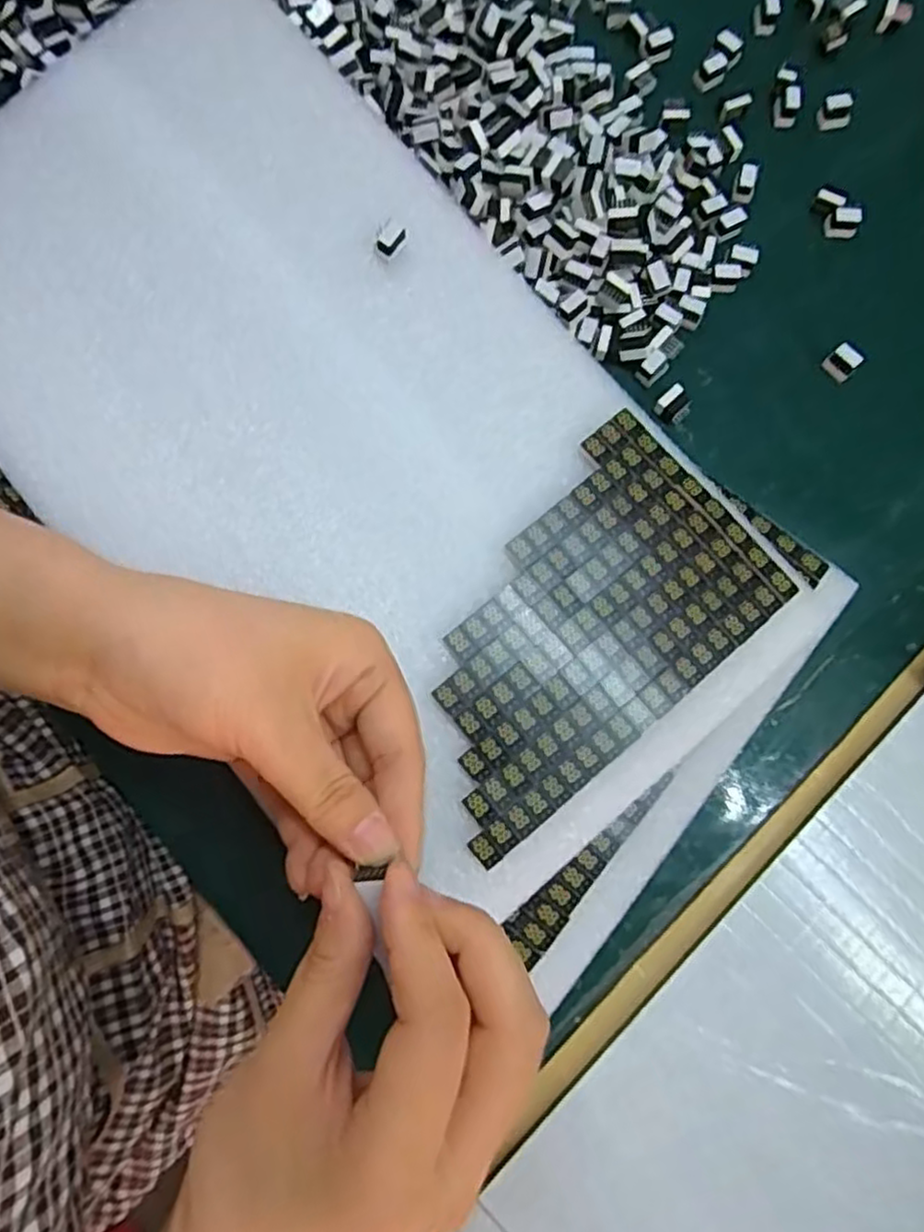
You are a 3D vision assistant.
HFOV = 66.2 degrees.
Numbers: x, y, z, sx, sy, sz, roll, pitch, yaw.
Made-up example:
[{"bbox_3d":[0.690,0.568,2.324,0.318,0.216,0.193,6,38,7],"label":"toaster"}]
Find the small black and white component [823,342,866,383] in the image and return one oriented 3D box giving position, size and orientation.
[{"bbox_3d":[0.169,-0.112,0.312,0.010,0.011,0.013,-42,83,-6],"label":"small black and white component"}]

